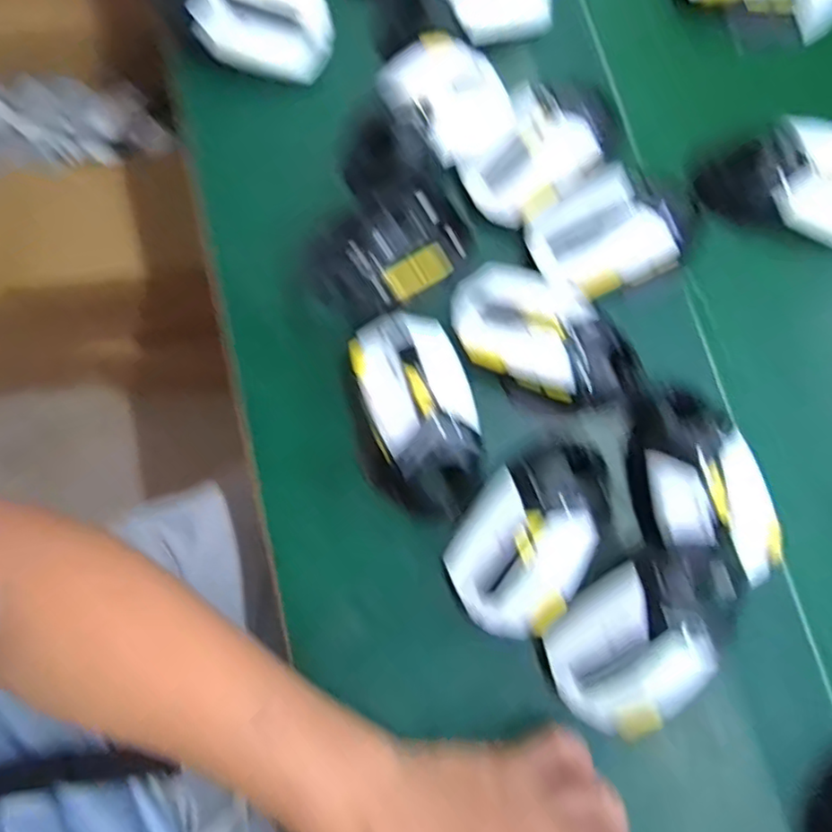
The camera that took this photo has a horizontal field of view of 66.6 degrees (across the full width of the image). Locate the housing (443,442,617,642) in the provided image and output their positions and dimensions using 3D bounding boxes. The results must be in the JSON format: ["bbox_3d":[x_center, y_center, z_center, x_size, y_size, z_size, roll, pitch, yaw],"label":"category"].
[{"bbox_3d":[0.071,0.067,0.367,0.076,0.036,0.123,35,81,5],"label":"housing"}]

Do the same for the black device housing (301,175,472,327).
[{"bbox_3d":[-0.016,-0.102,0.402,0.107,0.028,0.069,-40,83,-8],"label":"black device housing"}]

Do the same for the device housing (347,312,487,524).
[{"bbox_3d":[0.000,0.001,0.388,0.074,0.049,0.126,-10,80,-3],"label":"device housing"}]

